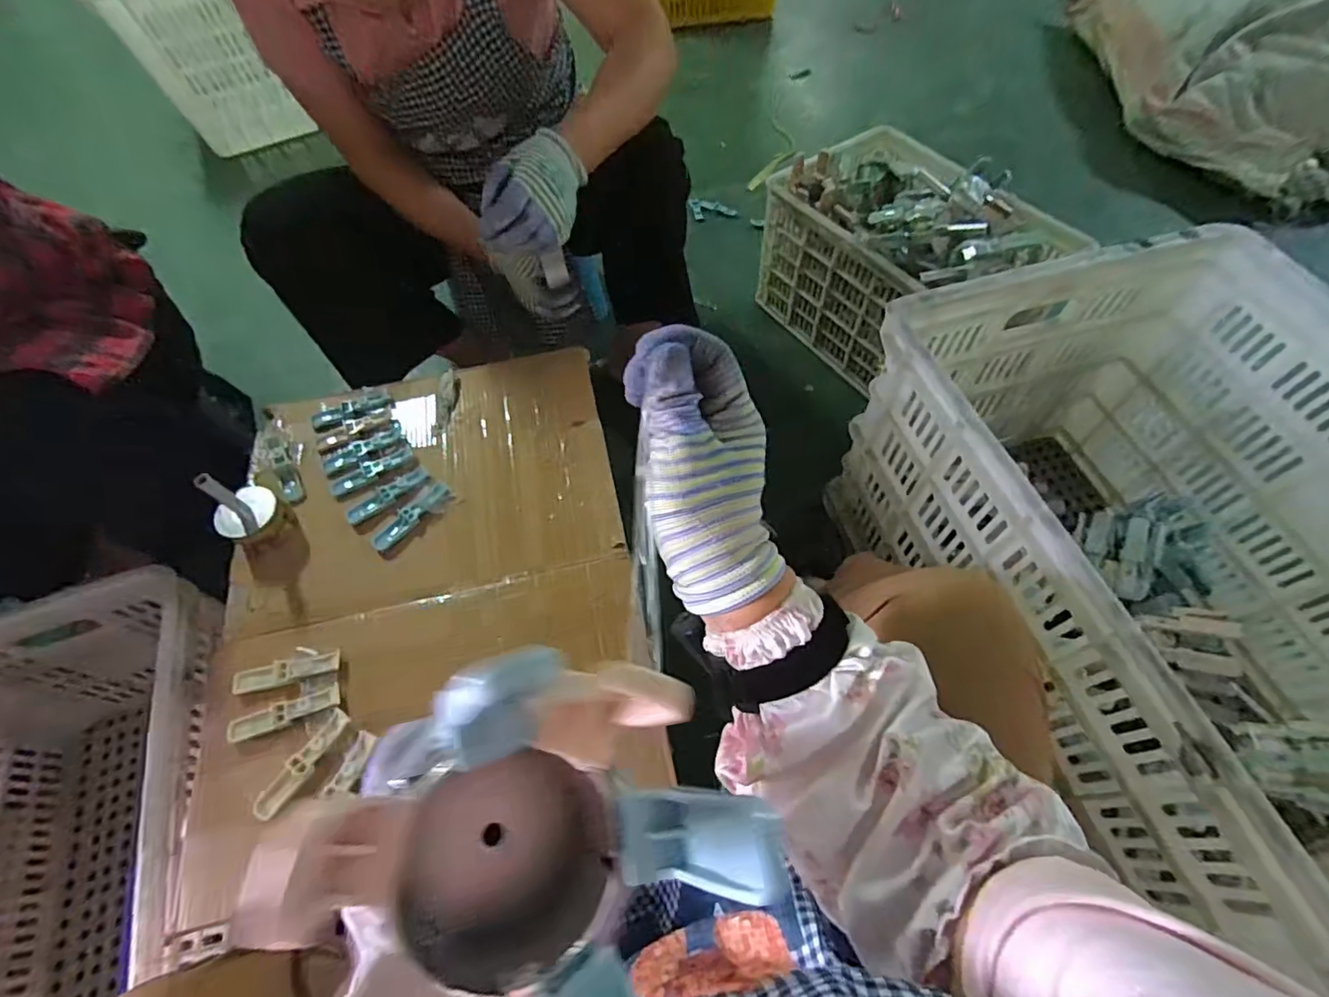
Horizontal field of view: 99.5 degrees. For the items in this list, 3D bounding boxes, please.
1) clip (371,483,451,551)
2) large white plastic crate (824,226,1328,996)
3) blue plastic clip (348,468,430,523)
[{"bbox_3d":[-0.285,0.019,0.634,0.027,0.010,0.099,35,67,20],"label":"clip"},{"bbox_3d":[0.562,0.092,0.653,0.478,0.392,0.662,-19,61,-8],"label":"large white plastic crate"},{"bbox_3d":[-0.316,-0.006,0.645,0.096,0.006,0.027,-41,66,-19],"label":"blue plastic clip"}]

